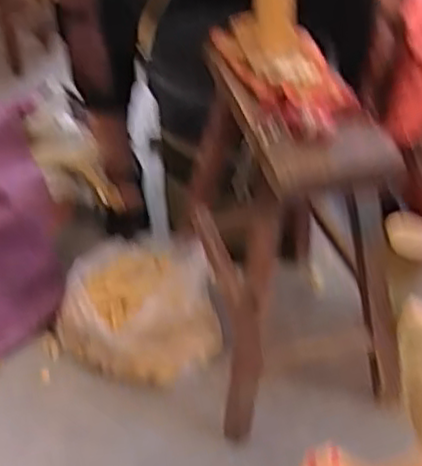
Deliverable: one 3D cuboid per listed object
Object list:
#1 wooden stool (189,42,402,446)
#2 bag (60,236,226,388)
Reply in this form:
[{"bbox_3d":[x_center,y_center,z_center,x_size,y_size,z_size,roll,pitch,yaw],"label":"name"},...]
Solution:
[{"bbox_3d":[0.098,-0.009,0.984,0.235,0.400,0.354,-9,38,-11],"label":"wooden stool"},{"bbox_3d":[-0.118,0.111,1.119,0.248,0.120,0.260,-4,37,-5],"label":"bag"}]

